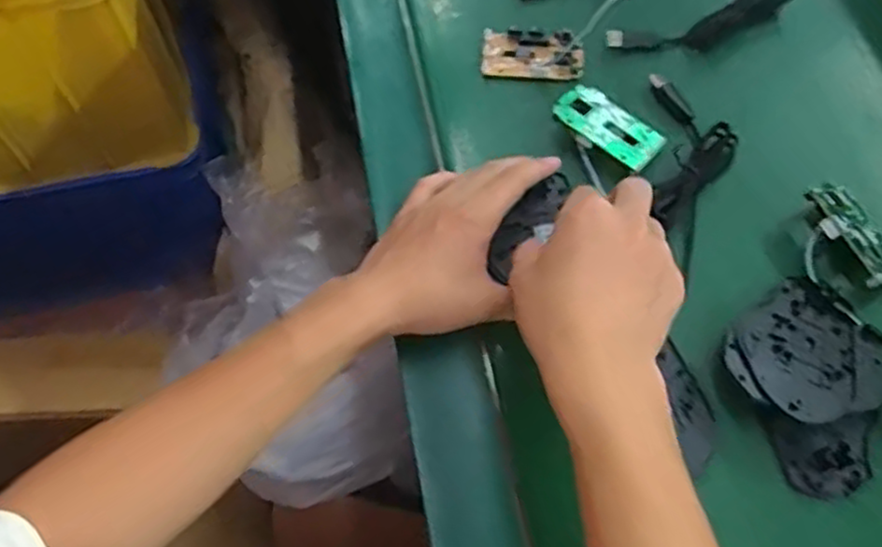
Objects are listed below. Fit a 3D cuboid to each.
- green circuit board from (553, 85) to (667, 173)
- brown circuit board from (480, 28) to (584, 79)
[{"bbox_3d":[0.125,-0.109,0.549,0.045,0.004,0.081,-39,71,-19],"label":"green circuit board"},{"bbox_3d":[0.074,-0.177,0.598,0.080,0.014,0.043,3,63,3],"label":"brown circuit board"}]

